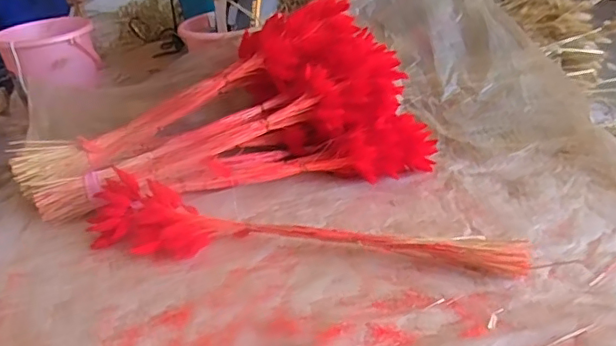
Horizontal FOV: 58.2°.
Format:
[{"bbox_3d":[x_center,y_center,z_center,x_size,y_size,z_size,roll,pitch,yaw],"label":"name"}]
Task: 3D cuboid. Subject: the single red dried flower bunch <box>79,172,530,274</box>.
[{"bbox_3d":[-0.019,0.075,0.723,0.567,0.063,0.092,2,30,15],"label":"single red dried flower bunch"}]

